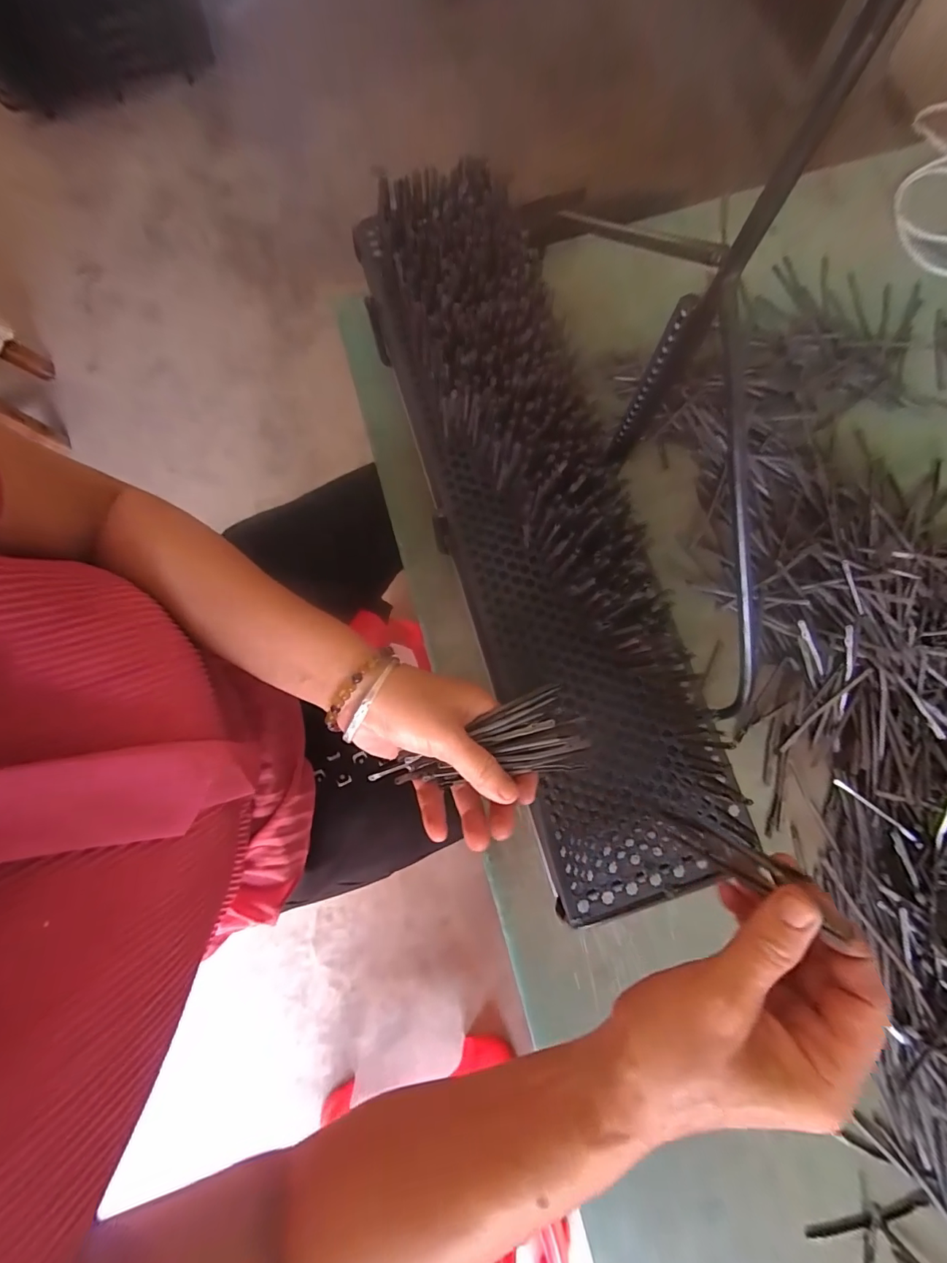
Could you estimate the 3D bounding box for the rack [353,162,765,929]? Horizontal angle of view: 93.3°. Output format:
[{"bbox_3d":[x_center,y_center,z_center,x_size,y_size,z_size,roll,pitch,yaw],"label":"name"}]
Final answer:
[{"bbox_3d":[0.046,-0.093,0.333,0.139,0.062,0.570,-18,79,-2],"label":"rack"}]

